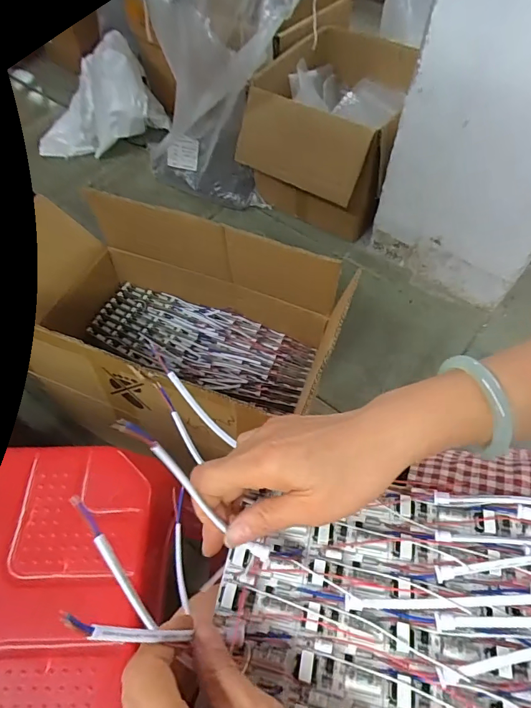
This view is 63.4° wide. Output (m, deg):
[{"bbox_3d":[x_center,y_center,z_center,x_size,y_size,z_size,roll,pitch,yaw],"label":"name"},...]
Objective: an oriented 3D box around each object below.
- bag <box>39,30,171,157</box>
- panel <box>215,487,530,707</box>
[{"bbox_3d":[-0.519,-0.774,1.299,0.402,0.265,0.212,-24,61,-15],"label":"bag"},{"bbox_3d":[0.074,0.162,0.253,0.199,0.019,0.171,4,49,14],"label":"panel"}]

